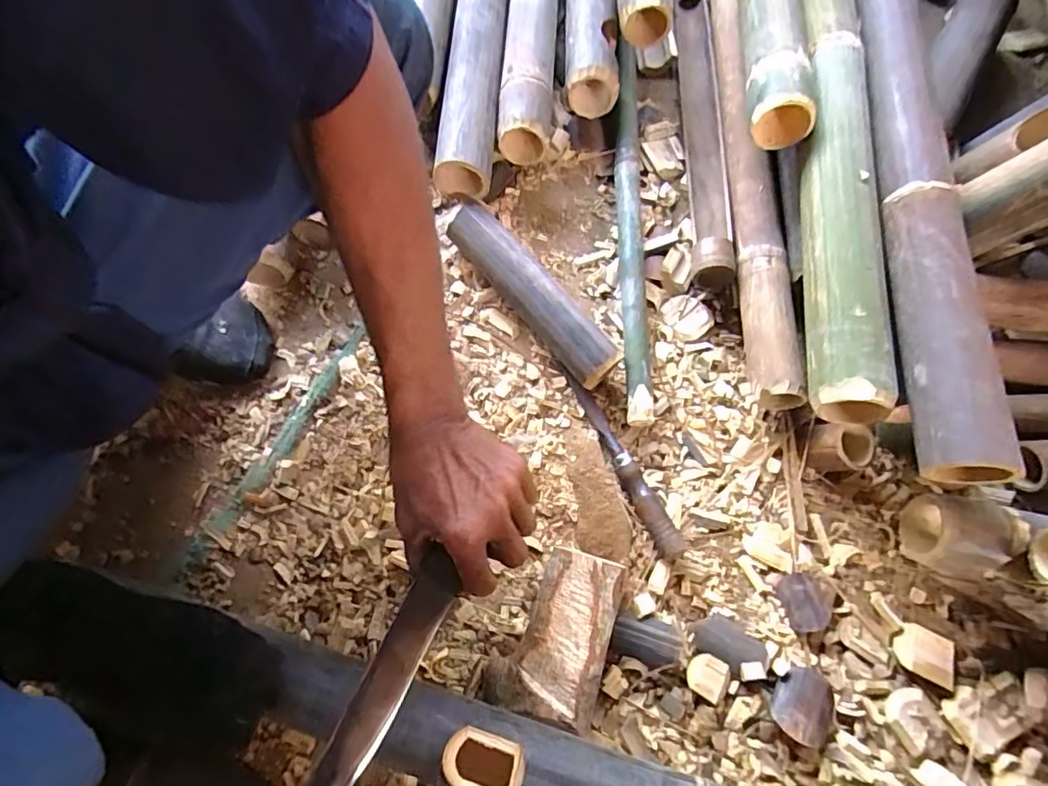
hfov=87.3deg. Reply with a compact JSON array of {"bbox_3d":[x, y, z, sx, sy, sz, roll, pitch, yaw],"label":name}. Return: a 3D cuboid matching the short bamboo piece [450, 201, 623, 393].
[{"bbox_3d":[0.010,-0.107,0.611,0.049,0.062,0.240,-38,76,-14],"label":"short bamboo piece"}]

